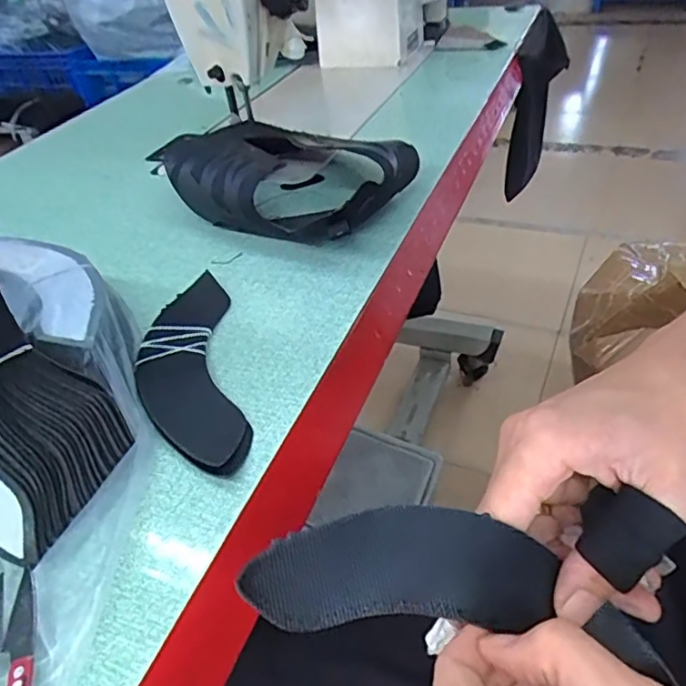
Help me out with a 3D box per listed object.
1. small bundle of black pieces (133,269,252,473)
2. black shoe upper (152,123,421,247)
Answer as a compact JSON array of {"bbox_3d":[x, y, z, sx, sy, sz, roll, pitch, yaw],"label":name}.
[{"bbox_3d":[-0.092,0.012,0.349,0.056,0.011,0.174,-13,40,-7],"label":"small bundle of black pieces"},{"bbox_3d":[-0.053,-0.147,0.501,0.202,0.048,0.149,19,47,28],"label":"black shoe upper"}]

